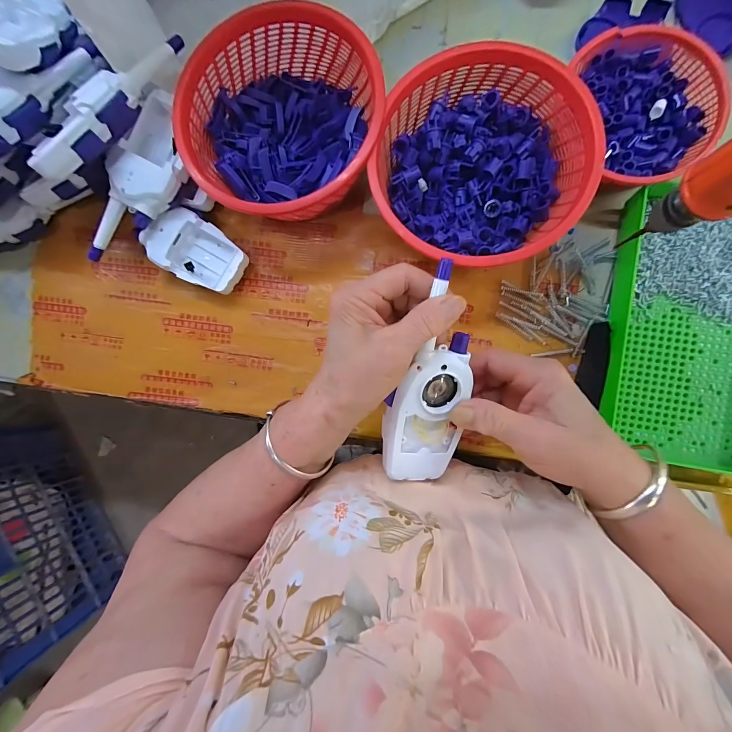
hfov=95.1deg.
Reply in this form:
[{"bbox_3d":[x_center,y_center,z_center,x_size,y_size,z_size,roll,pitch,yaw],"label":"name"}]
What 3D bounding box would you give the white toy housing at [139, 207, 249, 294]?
[{"bbox_3d":[-0.176,-0.118,0.350,0.107,0.036,0.064,35,91,4],"label":"white toy housing"}]

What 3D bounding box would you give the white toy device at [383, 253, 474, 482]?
[{"bbox_3d":[0.042,0.011,0.246,0.061,0.026,0.161,-5,111,-14],"label":"white toy device"}]

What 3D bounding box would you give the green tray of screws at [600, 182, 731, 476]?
[{"bbox_3d":[0.299,-0.032,0.301,0.149,0.036,0.244,7,89,4],"label":"green tray of screws"}]

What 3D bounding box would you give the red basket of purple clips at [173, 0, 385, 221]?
[{"bbox_3d":[-0.073,-0.222,0.322,0.176,0.078,0.167,0,89,4],"label":"red basket of purple clips"}]

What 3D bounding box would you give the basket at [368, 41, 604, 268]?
[{"bbox_3d":[0.099,-0.172,0.305,0.173,0.075,0.173,14,90,4],"label":"basket"}]

